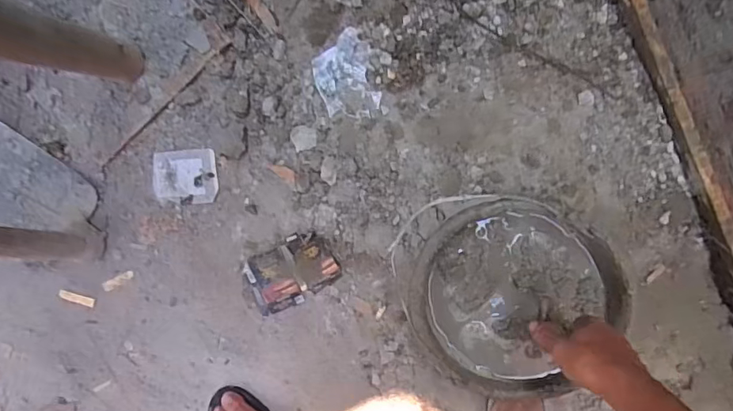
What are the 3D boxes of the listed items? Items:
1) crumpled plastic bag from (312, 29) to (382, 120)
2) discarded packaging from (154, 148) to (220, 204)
[{"bbox_3d":[-0.029,-0.211,0.813,0.110,0.017,0.133,0,109,15],"label":"crumpled plastic bag"},{"bbox_3d":[-0.303,-0.047,0.848,0.102,0.010,0.089,-3,96,0],"label":"discarded packaging"}]

